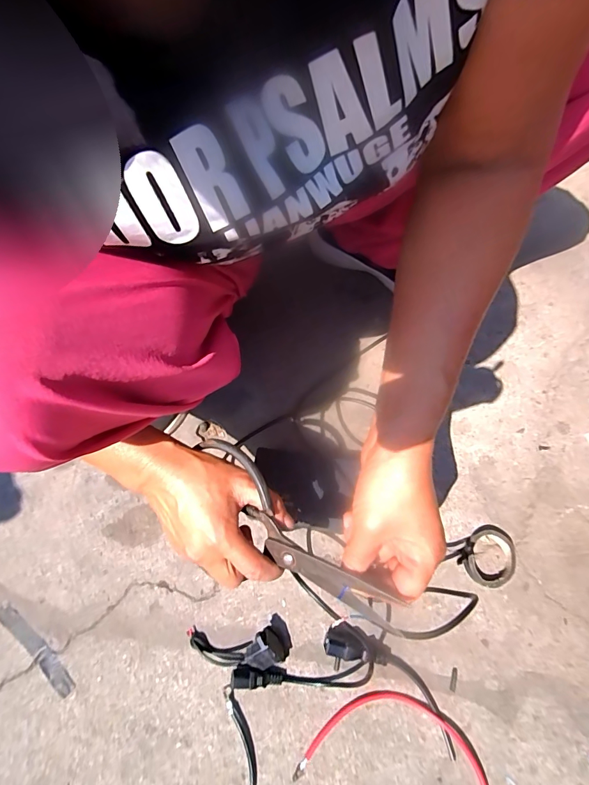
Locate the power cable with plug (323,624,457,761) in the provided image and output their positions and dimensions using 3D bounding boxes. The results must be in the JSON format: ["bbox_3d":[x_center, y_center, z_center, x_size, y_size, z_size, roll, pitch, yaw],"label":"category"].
[{"bbox_3d":[0.105,0.307,0.419,0.160,0.028,0.050,30,72,14],"label":"power cable with plug"}]

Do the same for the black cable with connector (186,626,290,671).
[{"bbox_3d":[-0.065,0.281,0.434,0.110,0.035,0.039,-4,67,1],"label":"black cable with connector"}]

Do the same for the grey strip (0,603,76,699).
[{"bbox_3d":[-0.297,0.292,0.454,0.128,0.004,0.019,36,73,16],"label":"grey strip"}]

